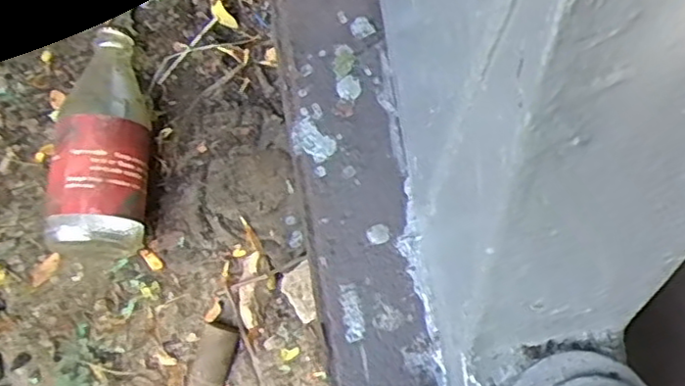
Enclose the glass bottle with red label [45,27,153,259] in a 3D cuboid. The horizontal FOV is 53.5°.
[{"bbox_3d":[-0.169,-0.039,0.498,0.065,0.059,0.171,2,74,2],"label":"glass bottle with red label"}]

